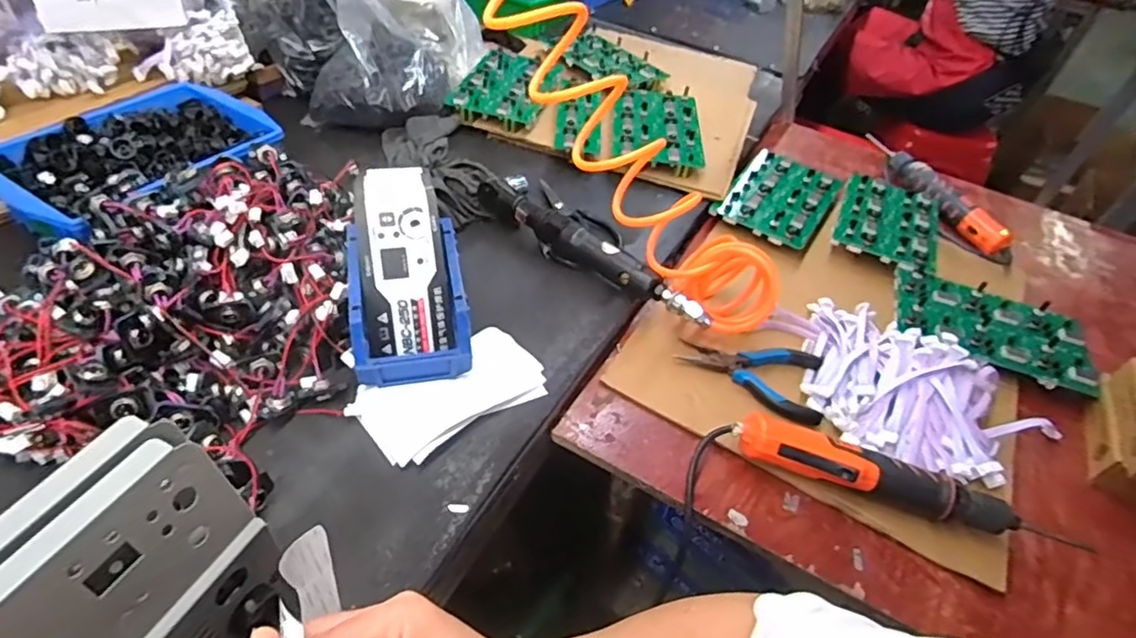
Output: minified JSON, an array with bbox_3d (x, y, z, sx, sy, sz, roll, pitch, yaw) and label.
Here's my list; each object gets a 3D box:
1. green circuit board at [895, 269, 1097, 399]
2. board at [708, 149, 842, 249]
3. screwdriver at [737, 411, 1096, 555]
[{"bbox_3d":[0.507,0.009,0.710,0.224,0.025,0.126,16,46,8],"label":"green circuit board"},{"bbox_3d":[0.302,-0.178,0.850,0.127,0.015,0.198,29,49,19],"label":"board"},{"bbox_3d":[0.295,0.146,0.526,0.290,0.034,0.044,16,46,7],"label":"screwdriver"}]

